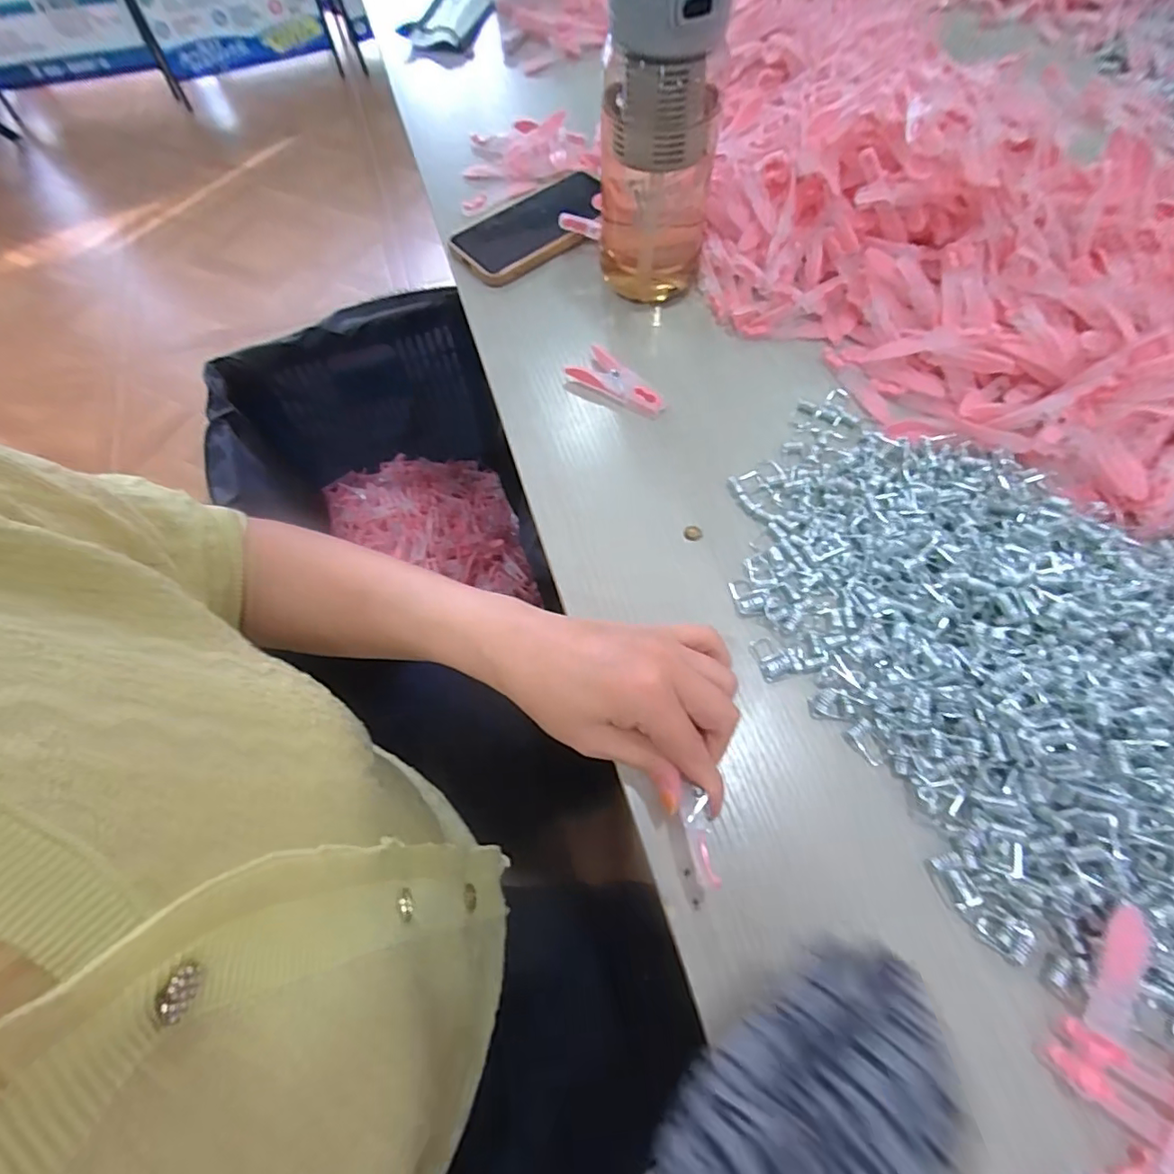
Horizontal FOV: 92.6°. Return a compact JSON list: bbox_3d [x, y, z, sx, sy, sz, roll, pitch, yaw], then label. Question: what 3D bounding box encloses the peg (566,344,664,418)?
[{"bbox_3d":[0.026,-0.157,0.427,0.080,0.014,0.034,29,68,15],"label":"peg"}]

